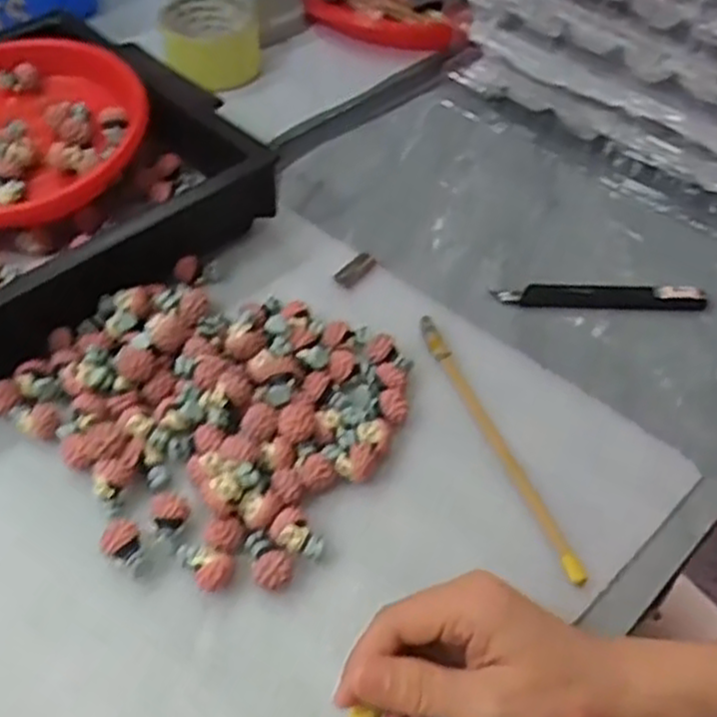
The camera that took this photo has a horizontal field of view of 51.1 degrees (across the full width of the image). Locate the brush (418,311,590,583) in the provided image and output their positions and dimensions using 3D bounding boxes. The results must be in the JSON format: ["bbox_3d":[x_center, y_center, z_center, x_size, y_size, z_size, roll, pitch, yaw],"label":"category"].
[{"bbox_3d":[0.076,0.043,0.421,0.009,0.008,0.181,-17,53,-15],"label":"brush"}]

